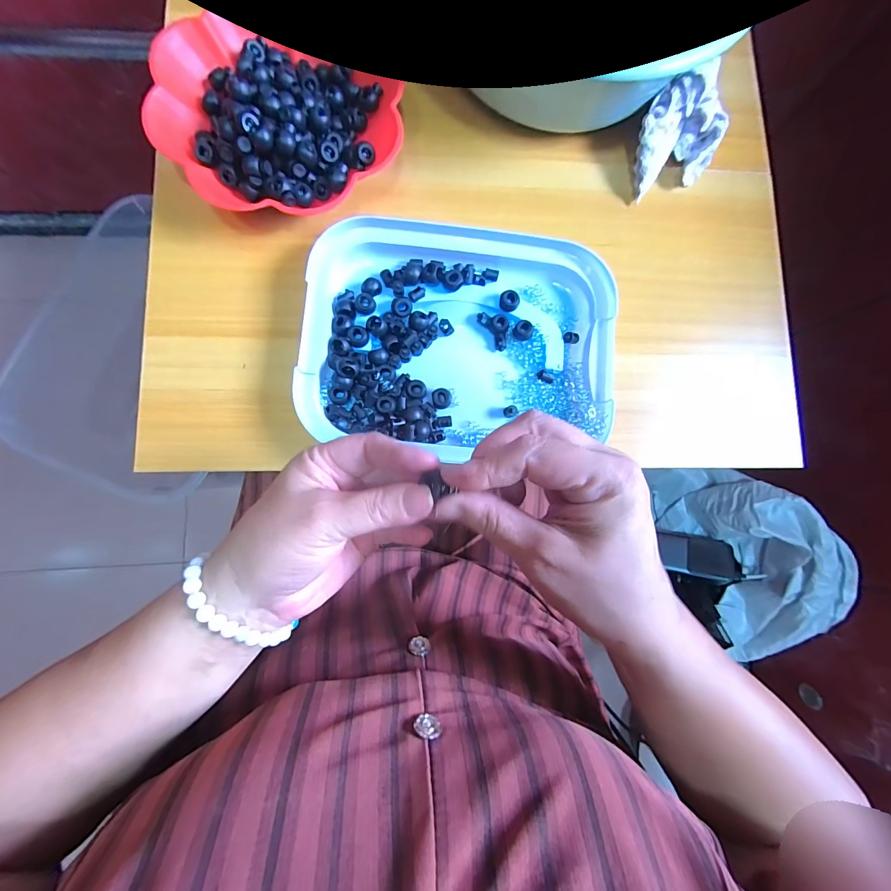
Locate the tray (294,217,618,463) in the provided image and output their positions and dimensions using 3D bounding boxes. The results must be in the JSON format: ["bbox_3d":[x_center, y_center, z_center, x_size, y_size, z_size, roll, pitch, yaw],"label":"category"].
[{"bbox_3d":[0.016,-0.099,0.329,0.260,0.031,0.211,8,83,-2],"label":"tray"}]

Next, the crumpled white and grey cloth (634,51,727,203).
[{"bbox_3d":[0.224,-0.296,0.357,0.077,0.043,0.120,36,83,2],"label":"crumpled white and grey cloth"}]

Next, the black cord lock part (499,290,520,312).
[{"bbox_3d":[0.057,-0.129,0.335,0.017,0.011,0.015,3,83,-3],"label":"black cord lock part"}]

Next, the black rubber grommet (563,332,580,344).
[{"bbox_3d":[0.116,-0.099,0.343,0.015,0.009,0.009,-5,84,-4],"label":"black rubber grommet"}]

